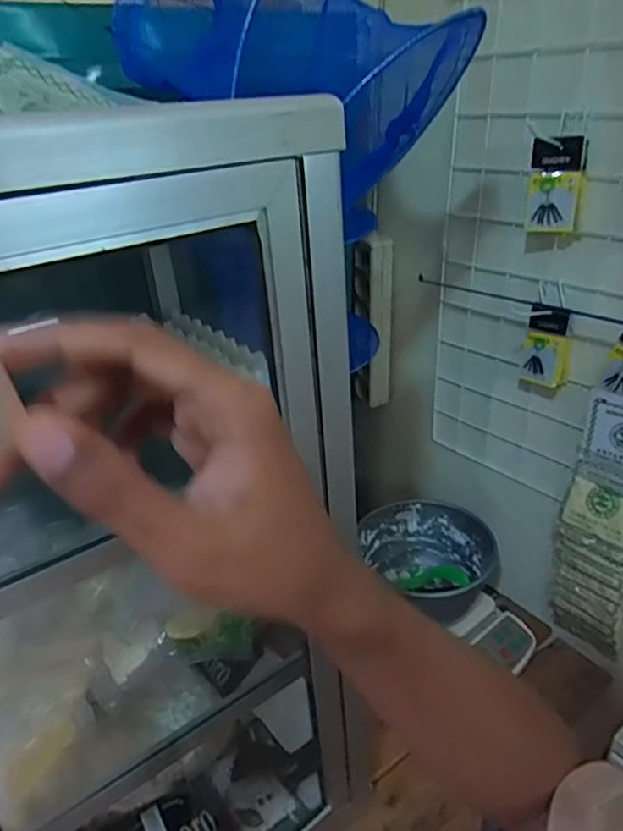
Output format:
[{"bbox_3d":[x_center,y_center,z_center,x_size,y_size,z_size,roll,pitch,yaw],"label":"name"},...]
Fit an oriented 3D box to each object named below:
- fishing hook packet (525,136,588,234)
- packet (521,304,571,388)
[{"bbox_3d":[0.264,-0.249,0.628,0.057,0.095,0.028,10,31,22],"label":"fishing hook packet"},{"bbox_3d":[0.293,-0.085,0.713,0.028,0.100,0.058,-14,33,-26],"label":"packet"}]

